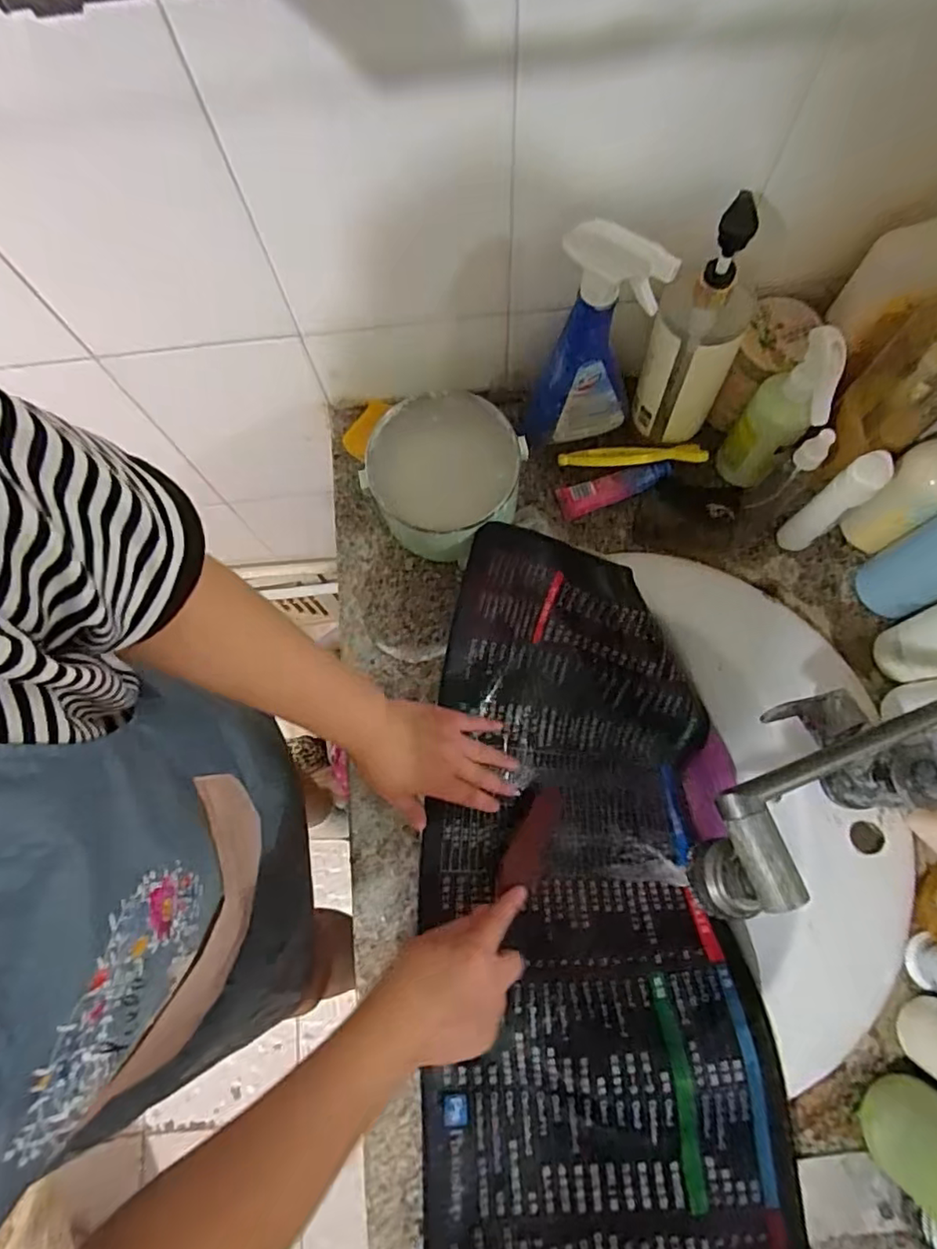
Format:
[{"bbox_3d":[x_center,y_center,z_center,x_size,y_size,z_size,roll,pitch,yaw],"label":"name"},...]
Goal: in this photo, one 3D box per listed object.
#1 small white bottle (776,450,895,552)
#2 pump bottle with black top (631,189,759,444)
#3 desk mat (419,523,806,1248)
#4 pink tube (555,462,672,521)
[{"bbox_3d":[0.326,-0.103,0.552,0.037,0.142,0.031,-39,77,-8],"label":"small white bottle"},{"bbox_3d":[0.198,-0.246,0.534,0.060,0.215,0.064,-29,75,-6],"label":"pump bottle with black top"},{"bbox_3d":[0.108,0.282,0.533,0.280,0.146,0.701,-1,73,2],"label":"desk mat"},{"bbox_3d":[0.154,-0.142,0.633,0.115,0.021,0.035,-13,74,-2],"label":"pink tube"}]

